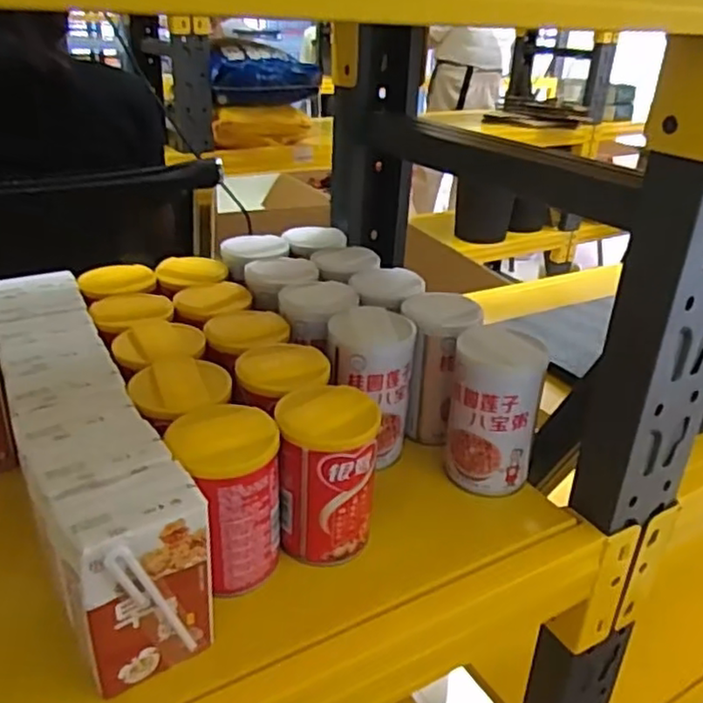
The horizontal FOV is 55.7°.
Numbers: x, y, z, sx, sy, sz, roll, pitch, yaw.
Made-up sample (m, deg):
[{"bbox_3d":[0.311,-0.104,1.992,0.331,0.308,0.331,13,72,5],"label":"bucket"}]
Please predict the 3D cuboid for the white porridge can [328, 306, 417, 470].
[{"bbox_3d":[0.013,0.027,0.522,0.065,0.106,0.064,2,27,-1],"label":"white porridge can"}]

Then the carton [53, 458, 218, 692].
[{"bbox_3d":[-0.111,0.116,0.344,0.068,0.100,0.041,-17,33,-33],"label":"carton"}]

